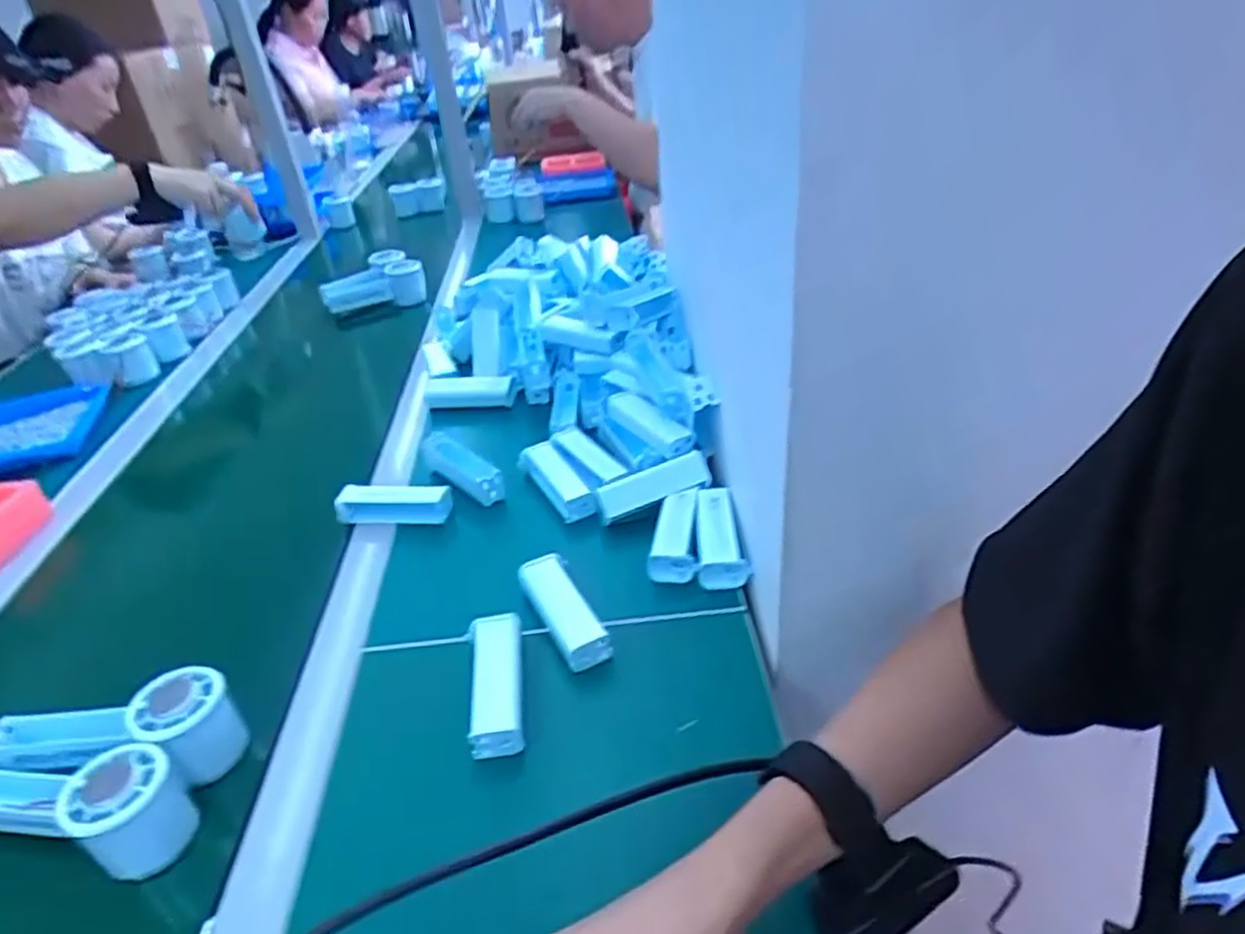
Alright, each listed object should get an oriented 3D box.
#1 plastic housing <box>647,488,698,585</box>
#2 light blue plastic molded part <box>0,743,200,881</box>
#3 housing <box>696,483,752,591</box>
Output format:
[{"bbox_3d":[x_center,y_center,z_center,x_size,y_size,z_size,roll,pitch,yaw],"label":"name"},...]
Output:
[{"bbox_3d":[0.043,0.056,0.632,0.040,0.033,0.091,-2,35,6],"label":"plastic housing"},{"bbox_3d":[-0.345,0.206,0.457,0.150,0.058,0.053,3,35,13],"label":"light blue plastic molded part"},{"bbox_3d":[0.084,0.059,0.625,0.040,0.033,0.098,-2,34,6],"label":"housing"}]

